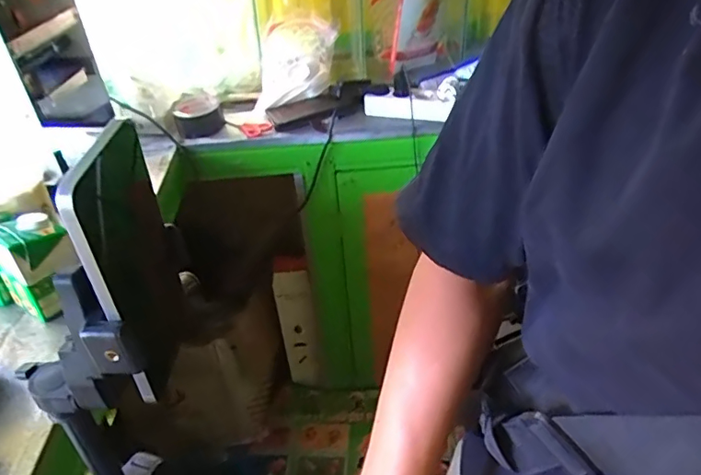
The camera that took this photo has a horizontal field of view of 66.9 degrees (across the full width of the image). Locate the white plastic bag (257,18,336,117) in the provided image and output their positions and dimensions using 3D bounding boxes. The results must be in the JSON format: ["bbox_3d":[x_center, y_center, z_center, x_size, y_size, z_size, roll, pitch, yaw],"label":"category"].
[{"bbox_3d":[-0.109,-0.355,1.060,0.156,0.156,0.118,-5,38,-1],"label":"white plastic bag"}]

